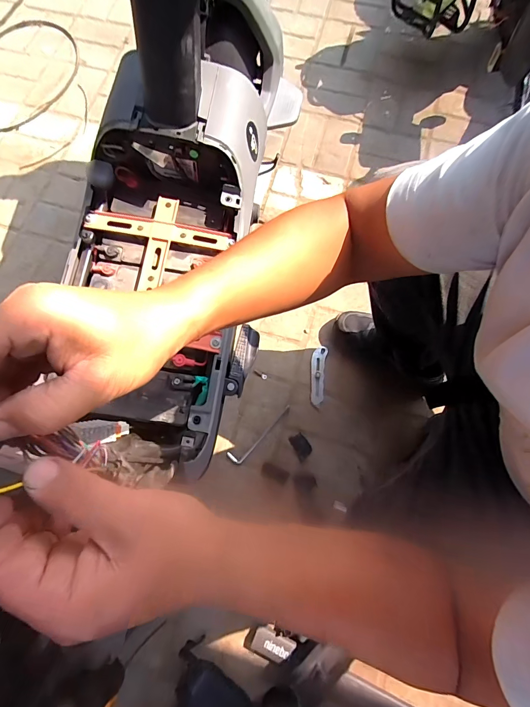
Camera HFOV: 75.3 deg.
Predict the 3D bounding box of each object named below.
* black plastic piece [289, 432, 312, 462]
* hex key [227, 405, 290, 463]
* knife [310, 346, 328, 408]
[{"bbox_3d":[0.079,0.200,0.746,0.035,0.011,0.053,-26,75,-8],"label":"black plastic piece"},{"bbox_3d":[-0.008,0.178,0.764,0.171,0.007,0.032,-40,77,-11],"label":"hex key"},{"bbox_3d":[0.121,0.049,0.790,0.034,0.016,0.139,8,73,2],"label":"knife"}]

